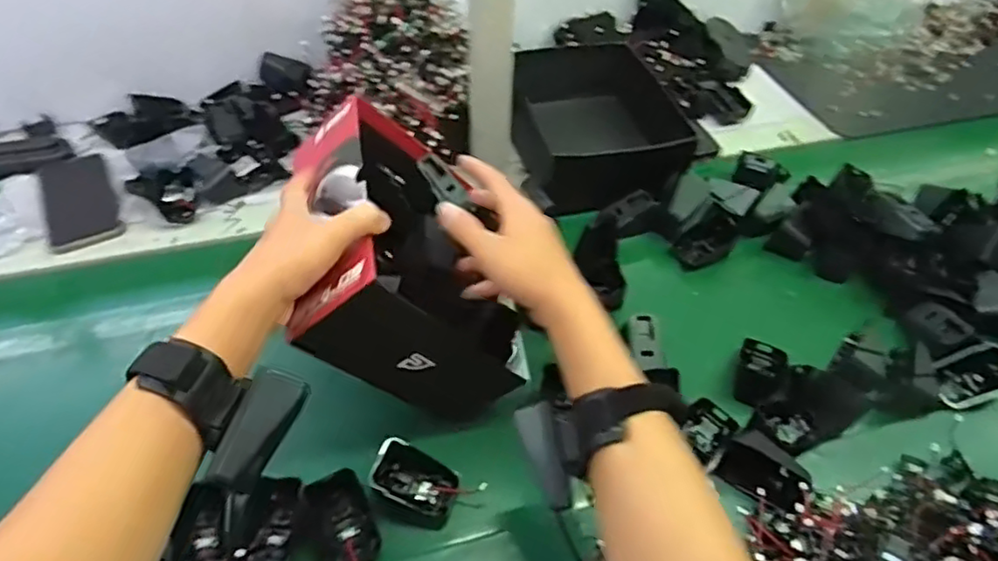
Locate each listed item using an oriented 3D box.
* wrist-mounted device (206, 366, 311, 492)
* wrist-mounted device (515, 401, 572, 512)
[{"bbox_3d":[-0.139,0.086,0.372,0.024,0.024,0.068,18,64,13],"label":"wrist-mounted device"},{"bbox_3d":[0.033,0.116,0.425,0.023,0.025,0.069,-14,77,-14],"label":"wrist-mounted device"}]

